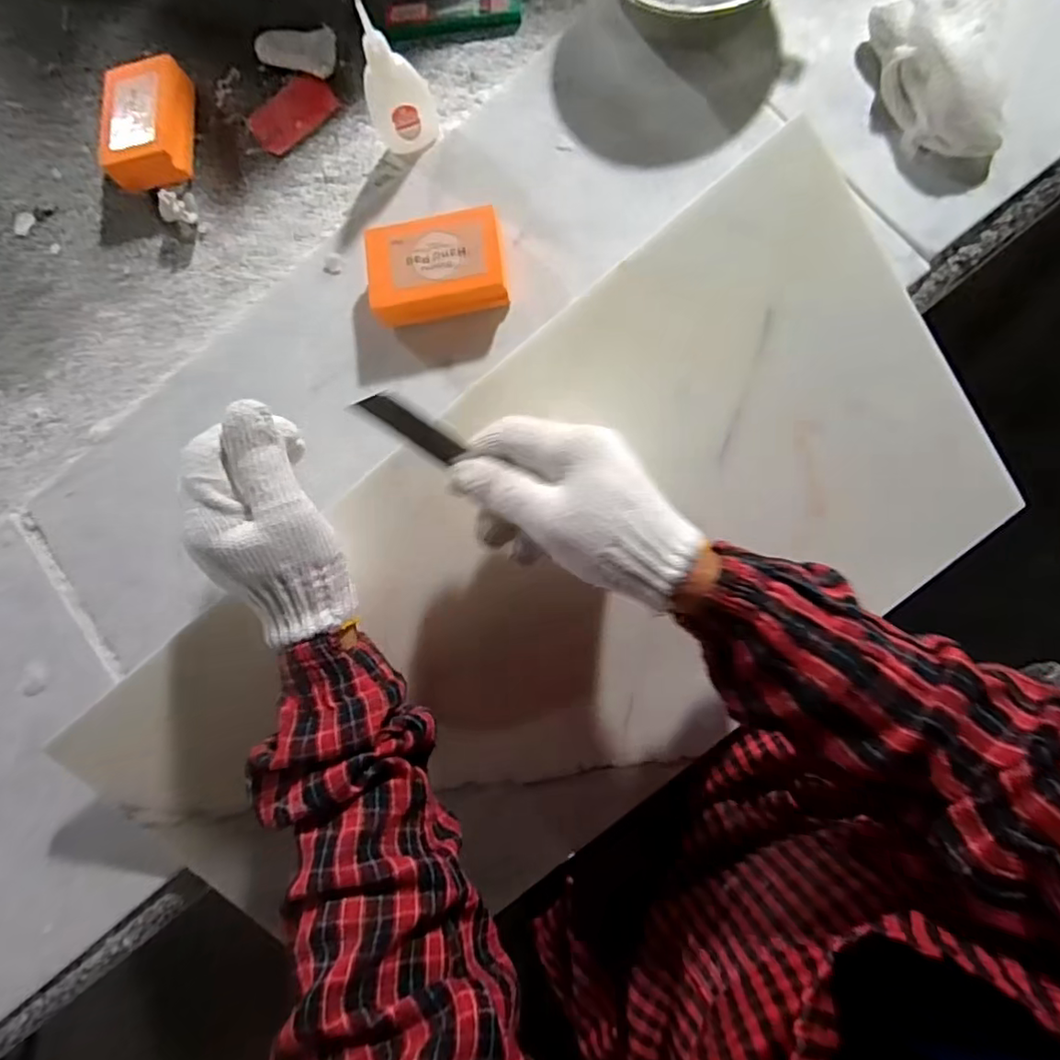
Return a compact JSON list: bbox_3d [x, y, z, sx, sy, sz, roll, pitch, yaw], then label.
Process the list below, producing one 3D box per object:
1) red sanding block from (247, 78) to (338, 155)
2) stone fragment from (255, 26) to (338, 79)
[{"bbox_3d":[-0.190,-0.334,0.466,0.068,0.005,0.046,-37,81,3],"label":"red sanding block"},{"bbox_3d":[-0.187,-0.388,0.469,0.072,0.012,0.042,17,87,9],"label":"stone fragment"}]

